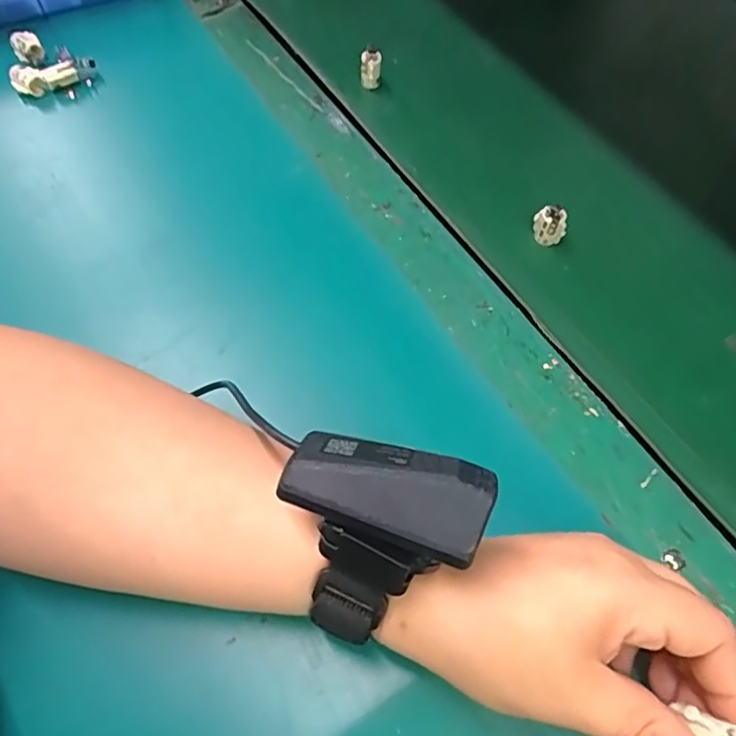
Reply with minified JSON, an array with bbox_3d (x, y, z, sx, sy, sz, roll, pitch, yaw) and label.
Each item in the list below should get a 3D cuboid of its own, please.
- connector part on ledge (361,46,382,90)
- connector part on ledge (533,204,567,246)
[{"bbox_3d":[0.002,-0.221,0.433,0.015,0.030,0.009,1,60,-2],"label":"connector part on ledge"},{"bbox_3d":[0.113,-0.089,0.363,0.017,0.022,0.014,4,60,-1],"label":"connector part on ledge"}]

